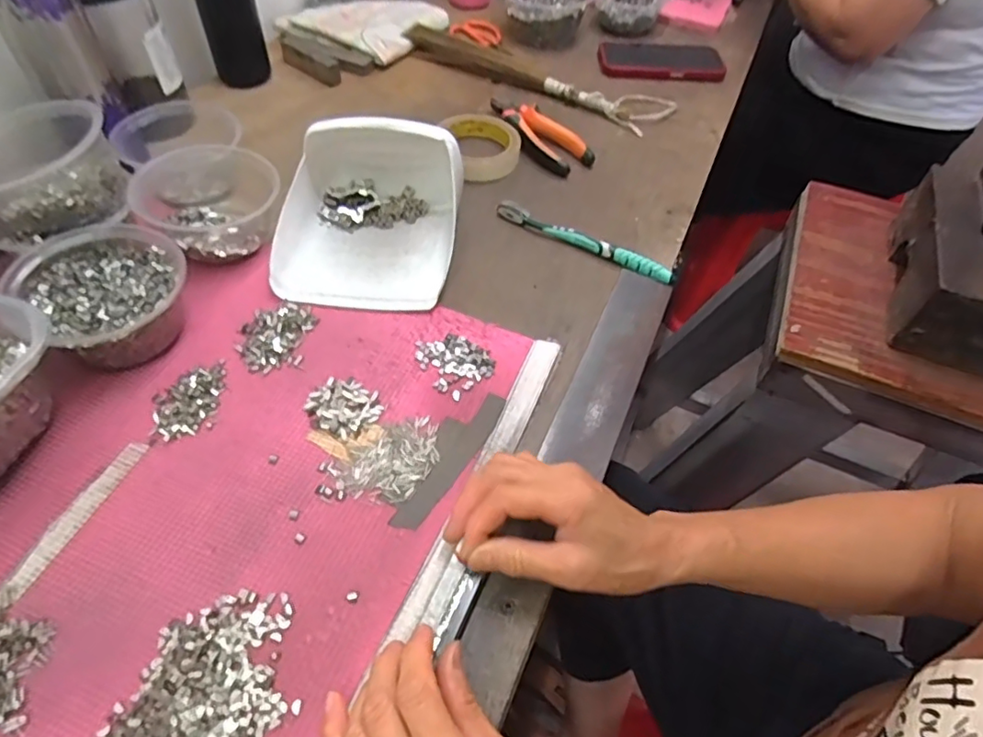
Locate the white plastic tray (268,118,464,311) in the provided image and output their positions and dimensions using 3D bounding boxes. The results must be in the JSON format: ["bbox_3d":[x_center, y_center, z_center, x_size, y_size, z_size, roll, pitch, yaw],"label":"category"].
[{"bbox_3d":[-0.107,-0.148,0.517,0.150,0.079,0.177,7,53,-1],"label":"white plastic tray"}]

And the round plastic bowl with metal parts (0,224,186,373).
[{"bbox_3d":[-0.290,-0.056,0.447,0.112,0.055,0.101,36,58,19],"label":"round plastic bowl with metal parts"}]

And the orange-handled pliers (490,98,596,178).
[{"bbox_3d":[0.050,-0.269,0.668,0.054,0.025,0.145,-31,62,-25],"label":"orange-handled pliers"}]

